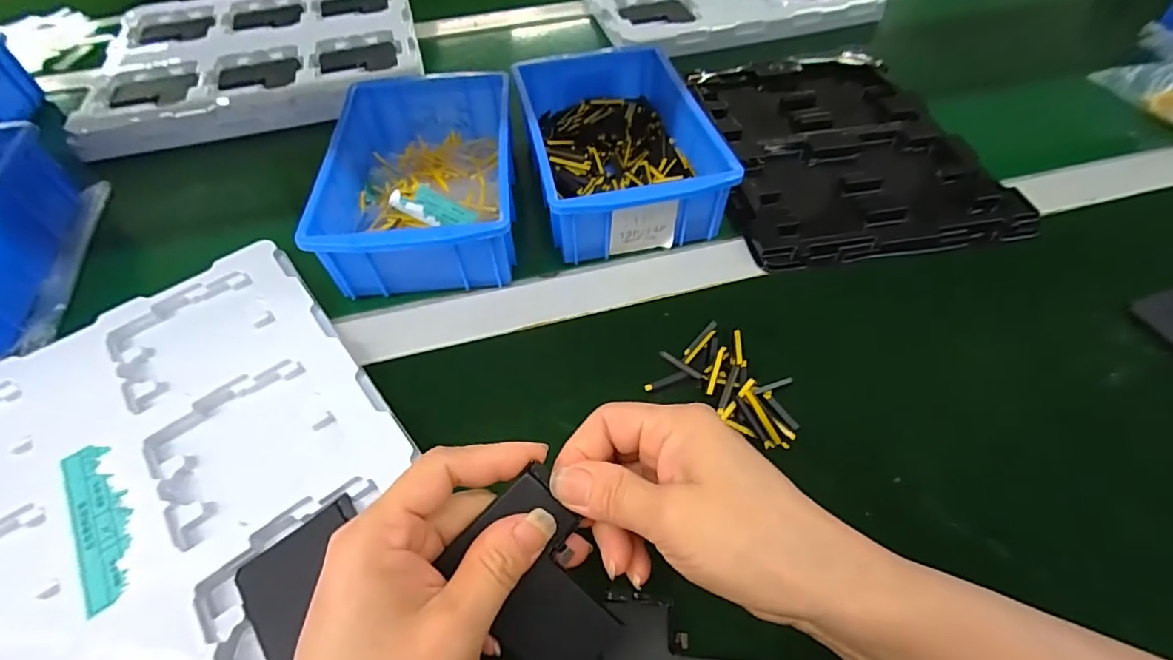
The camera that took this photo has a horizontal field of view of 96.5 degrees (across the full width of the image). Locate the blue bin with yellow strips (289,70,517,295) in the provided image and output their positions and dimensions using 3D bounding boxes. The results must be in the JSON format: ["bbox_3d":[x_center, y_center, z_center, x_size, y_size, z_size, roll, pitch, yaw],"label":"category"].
[{"bbox_3d":[-0.124,-0.125,0.405,0.125,0.057,0.204,-4,54,-1],"label":"blue bin with yellow strips"}]

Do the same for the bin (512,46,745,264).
[{"bbox_3d":[0.022,-0.150,0.434,0.132,0.068,0.199,-11,54,-6],"label":"bin"}]

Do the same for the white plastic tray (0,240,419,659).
[{"bbox_3d":[-0.249,0.098,0.275,0.274,0.031,0.291,-36,60,-22],"label":"white plastic tray"}]

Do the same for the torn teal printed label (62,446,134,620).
[{"bbox_3d":[-0.253,0.098,0.273,0.024,0.007,0.097,-33,59,-21],"label":"torn teal printed label"}]

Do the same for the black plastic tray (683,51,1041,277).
[{"bbox_3d":[0.221,-0.173,0.467,0.219,0.022,0.282,-5,54,-2],"label":"black plastic tray"}]

